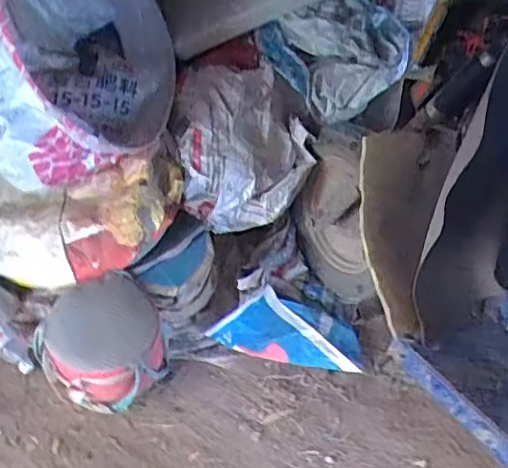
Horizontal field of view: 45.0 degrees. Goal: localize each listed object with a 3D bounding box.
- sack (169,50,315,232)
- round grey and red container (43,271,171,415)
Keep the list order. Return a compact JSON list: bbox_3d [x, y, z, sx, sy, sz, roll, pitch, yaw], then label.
[{"bbox_3d":[-0.035,-0.242,1.596,0.362,0.282,0.346,-3,45,-18],"label":"sack"},{"bbox_3d":[-0.324,0.236,1.407,0.242,0.251,0.262,25,43,11],"label":"round grey and red container"}]

